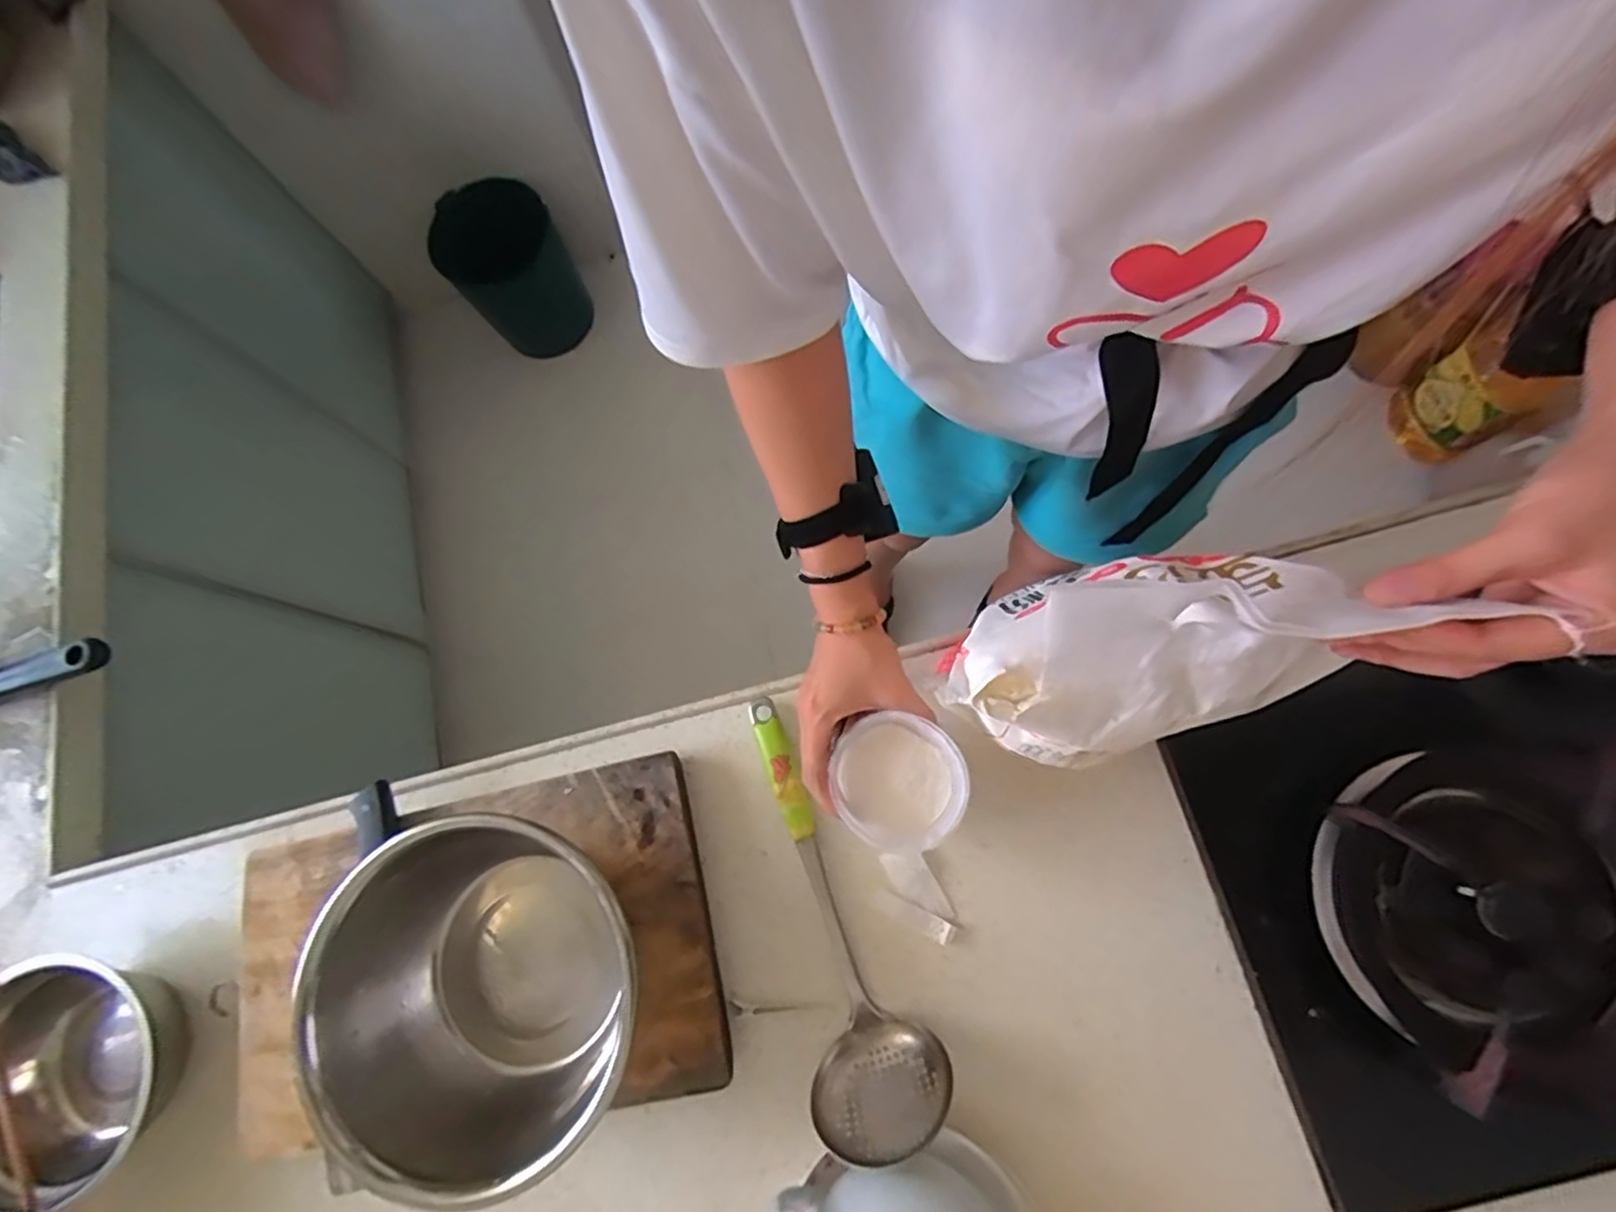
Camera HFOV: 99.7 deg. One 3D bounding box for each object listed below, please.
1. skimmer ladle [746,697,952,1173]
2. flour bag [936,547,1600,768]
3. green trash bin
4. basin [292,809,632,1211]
[{"bbox_3d":[0.028,0.231,0.545,0.101,0.077,0.337,-11,75,-4],"label":"skimmer ladle"},{"bbox_3d":[0.175,0.018,0.358,0.179,0.131,0.102,2,74,0],"label":"flour bag"},{"bbox_3d":[-0.610,-0.688,1.415,0.225,0.311,0.240,0,74,-1],"label":"green trash bin"},{"bbox_3d":[-0.229,0.270,0.498,0.207,0.112,0.218,0,74,-1],"label":"basin"}]

